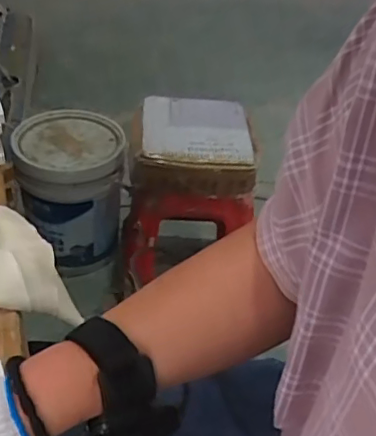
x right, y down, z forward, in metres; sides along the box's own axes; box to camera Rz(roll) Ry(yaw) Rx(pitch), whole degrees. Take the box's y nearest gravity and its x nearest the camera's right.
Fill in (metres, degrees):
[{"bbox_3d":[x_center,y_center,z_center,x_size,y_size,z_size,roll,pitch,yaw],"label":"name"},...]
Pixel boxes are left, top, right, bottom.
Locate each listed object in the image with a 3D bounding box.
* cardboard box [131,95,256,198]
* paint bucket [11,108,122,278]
[{"bbox_3d":[0.013,-0.192,1.393,0.289,0.122,0.297,2,39,-6],"label":"cardboard box"},{"bbox_3d":[-0.341,-0.081,1.686,0.302,0.361,0.321,-3,40,-11],"label":"paint bucket"}]

